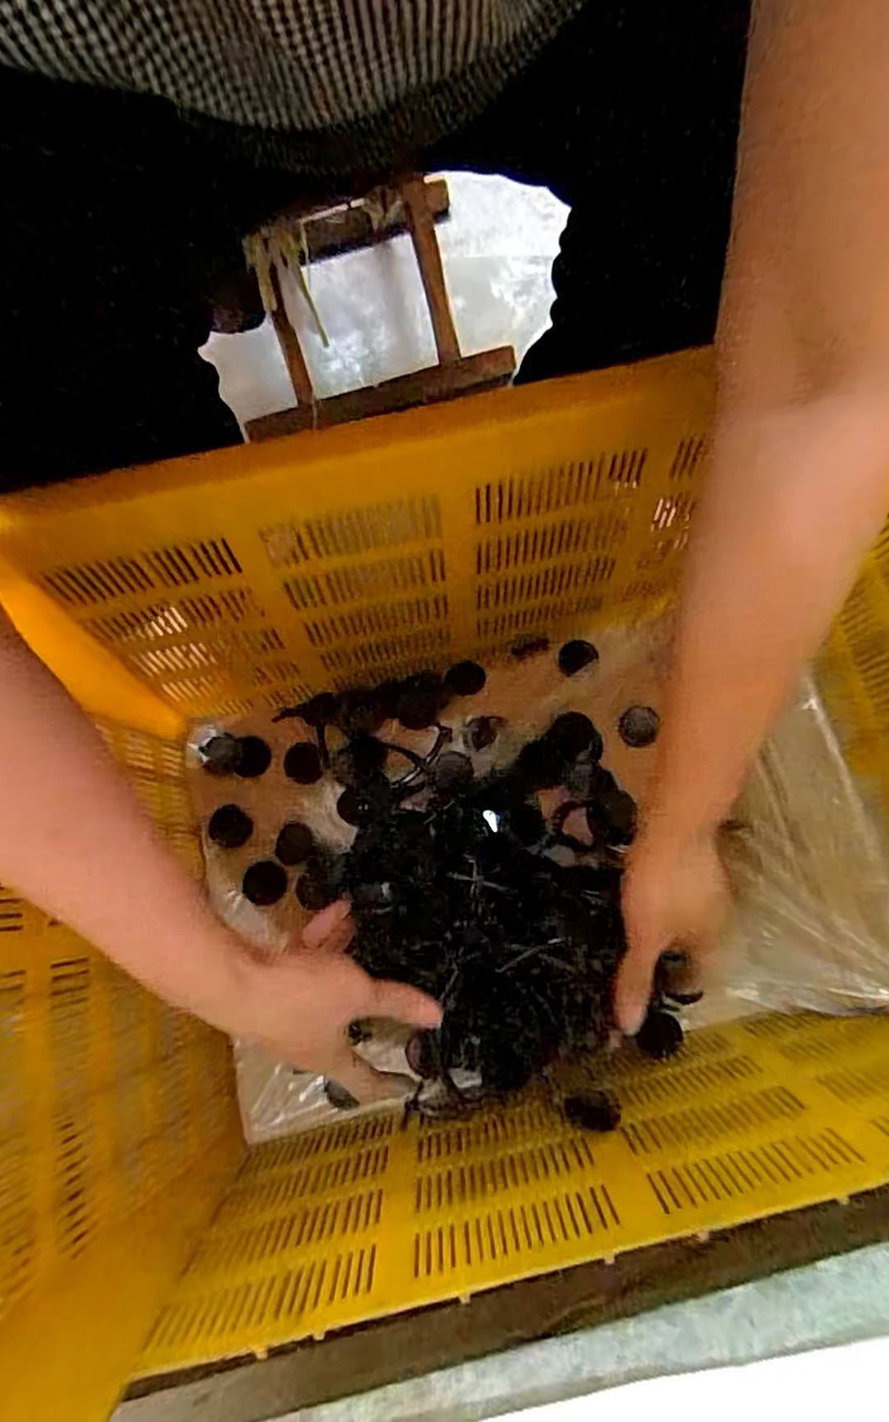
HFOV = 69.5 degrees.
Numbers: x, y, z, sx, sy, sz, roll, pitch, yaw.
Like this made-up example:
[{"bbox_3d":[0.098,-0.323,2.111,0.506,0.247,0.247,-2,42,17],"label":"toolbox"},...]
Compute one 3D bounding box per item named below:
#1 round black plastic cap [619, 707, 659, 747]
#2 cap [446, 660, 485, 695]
[{"bbox_3d":[0.166,0.013,0.549,0.032,0.006,0.031,-35,76,-8],"label":"round black plastic cap"},{"bbox_3d":[0.019,-0.028,0.565,0.033,0.006,0.030,0,74,1],"label":"cap"}]

